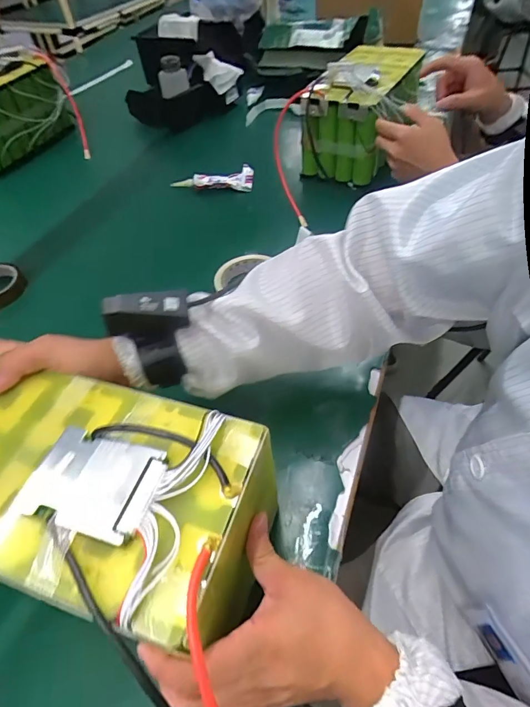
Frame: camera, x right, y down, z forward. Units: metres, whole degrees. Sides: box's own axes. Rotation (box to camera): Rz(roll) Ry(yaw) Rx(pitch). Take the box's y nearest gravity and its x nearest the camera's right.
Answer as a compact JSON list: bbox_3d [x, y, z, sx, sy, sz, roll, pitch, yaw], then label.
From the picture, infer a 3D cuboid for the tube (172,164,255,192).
[{"bbox_3d":[-0.102,-0.334,0.834,0.161,0.039,0.045,-11,50,-5],"label":"tube"}]

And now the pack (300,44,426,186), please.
[{"bbox_3d":[0.187,-0.463,0.812,0.151,0.158,0.282,21,54,20],"label":"pack"}]

